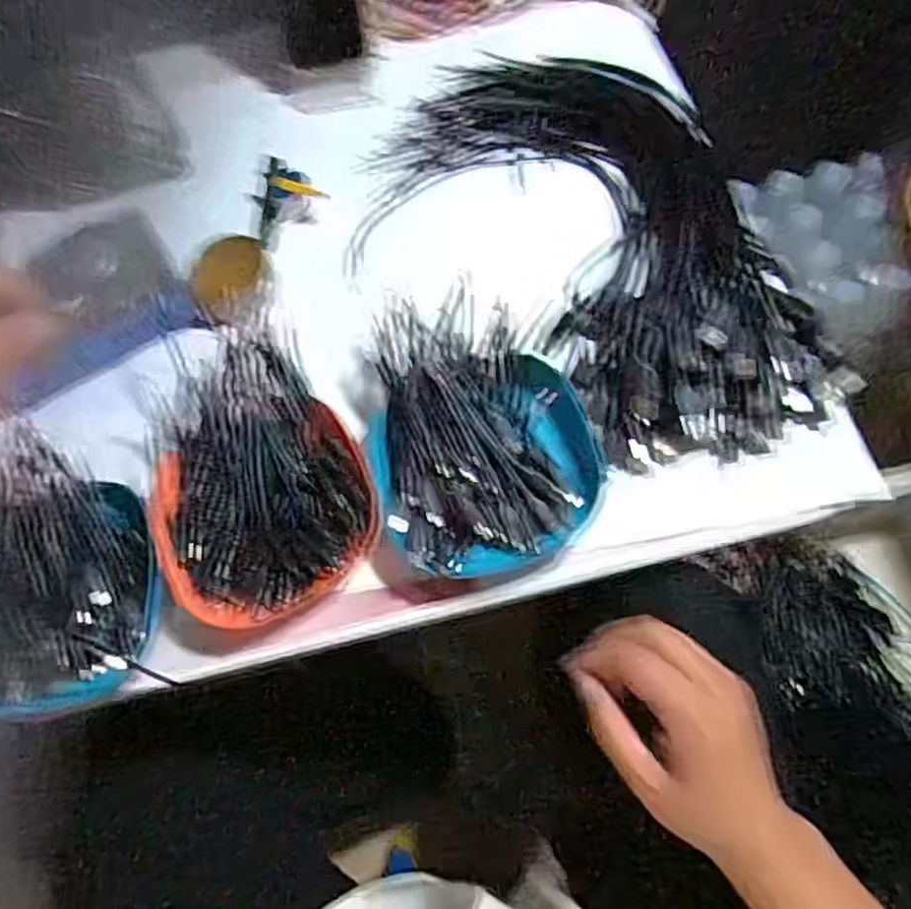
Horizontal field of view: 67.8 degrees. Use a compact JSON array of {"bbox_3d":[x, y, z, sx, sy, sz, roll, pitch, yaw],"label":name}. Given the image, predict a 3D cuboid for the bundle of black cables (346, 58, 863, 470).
[{"bbox_3d":[0.108,-0.168,0.490,0.380,0.032,0.249,41,79,19],"label":"bundle of black cables"}]

